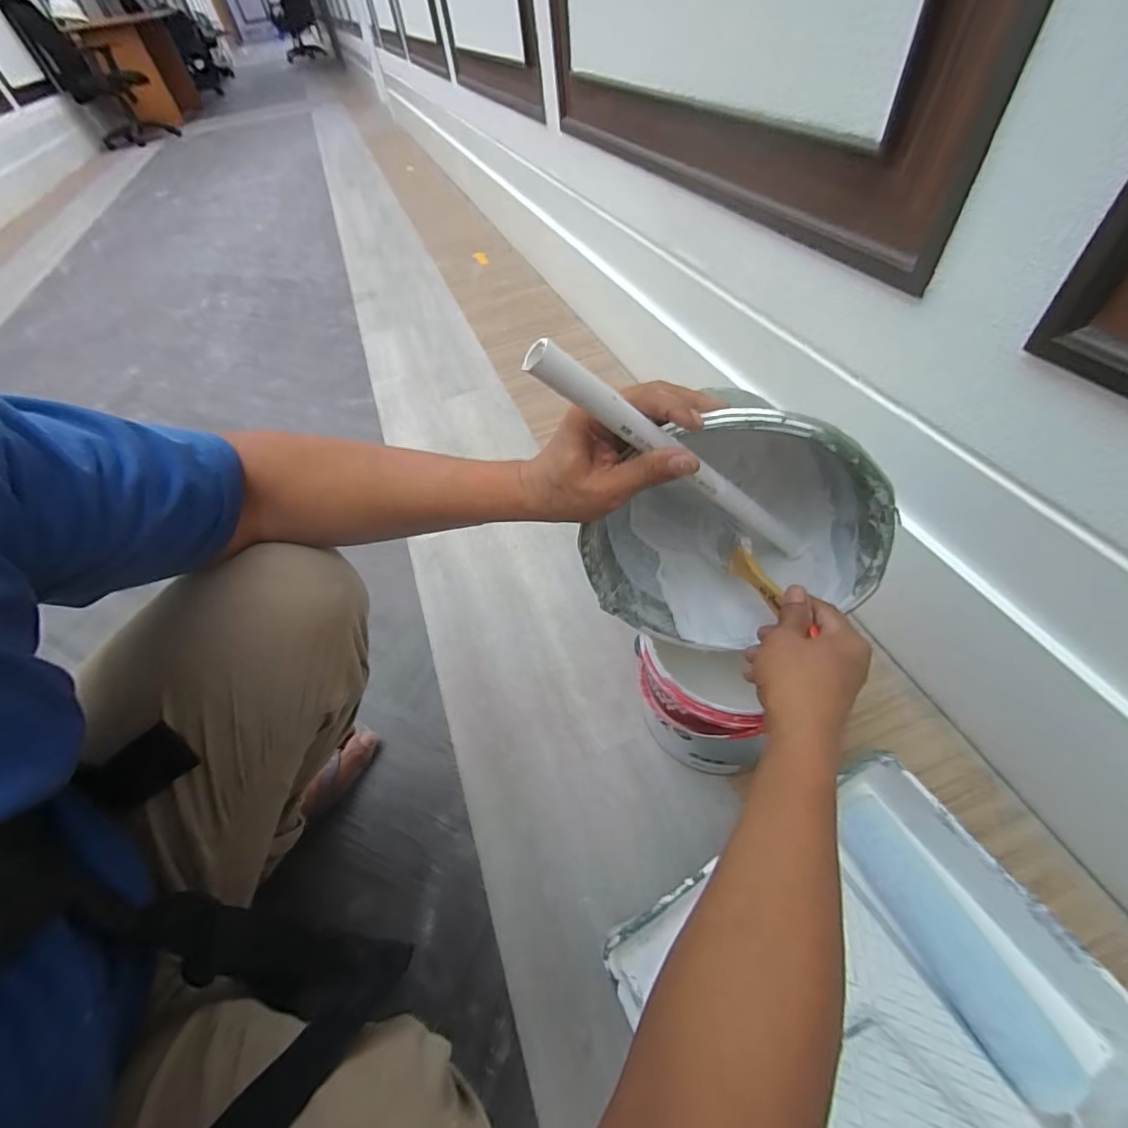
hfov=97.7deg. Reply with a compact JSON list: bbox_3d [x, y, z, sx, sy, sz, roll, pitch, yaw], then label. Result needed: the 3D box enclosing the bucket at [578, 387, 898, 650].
[{"bbox_3d":[0.147,-0.071,0.472,0.240,0.238,0.191,1,50,7],"label":"bucket"}]

